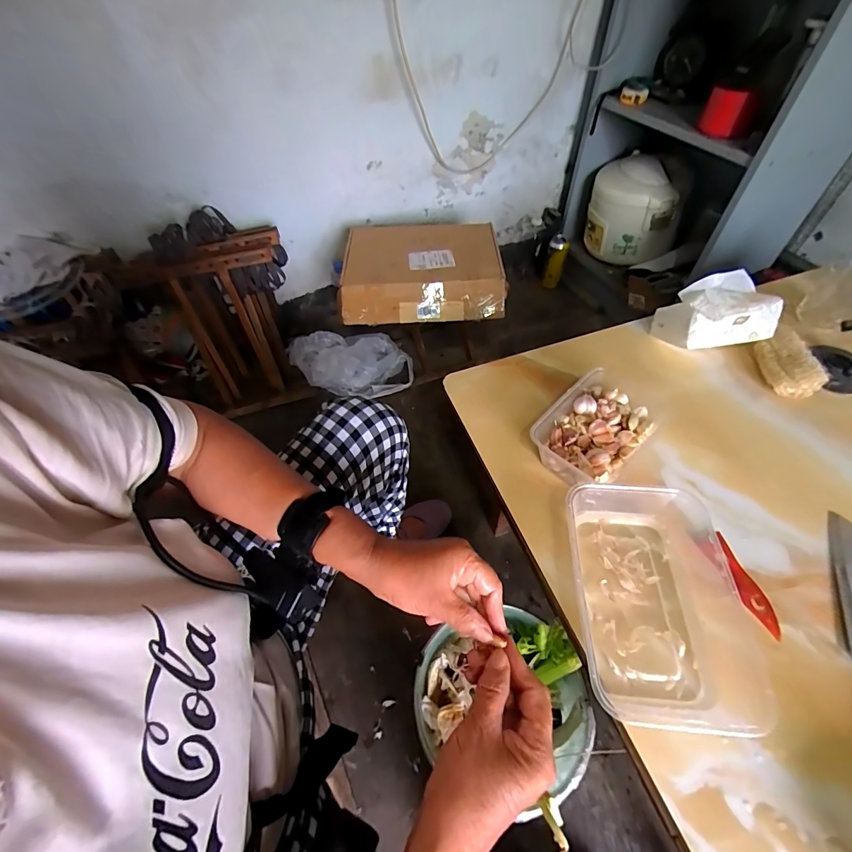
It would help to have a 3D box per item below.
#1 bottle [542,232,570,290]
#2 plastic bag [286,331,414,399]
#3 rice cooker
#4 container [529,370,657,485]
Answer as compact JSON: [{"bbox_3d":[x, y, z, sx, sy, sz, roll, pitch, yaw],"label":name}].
[{"bbox_3d":[0.417,-0.530,1.285,0.061,0.149,0.073,15,55,13],"label":"bottle"},{"bbox_3d":[-0.196,-0.165,1.073,0.299,0.116,0.199,-17,54,-10],"label":"plastic bag"},{"bbox_3d":[0.594,-0.622,1.144,0.240,0.225,0.208,15,55,13],"label":"rice cooker"},{"bbox_3d":[0.210,0.011,0.504,0.166,0.062,0.103,-37,60,-23],"label":"container"}]

